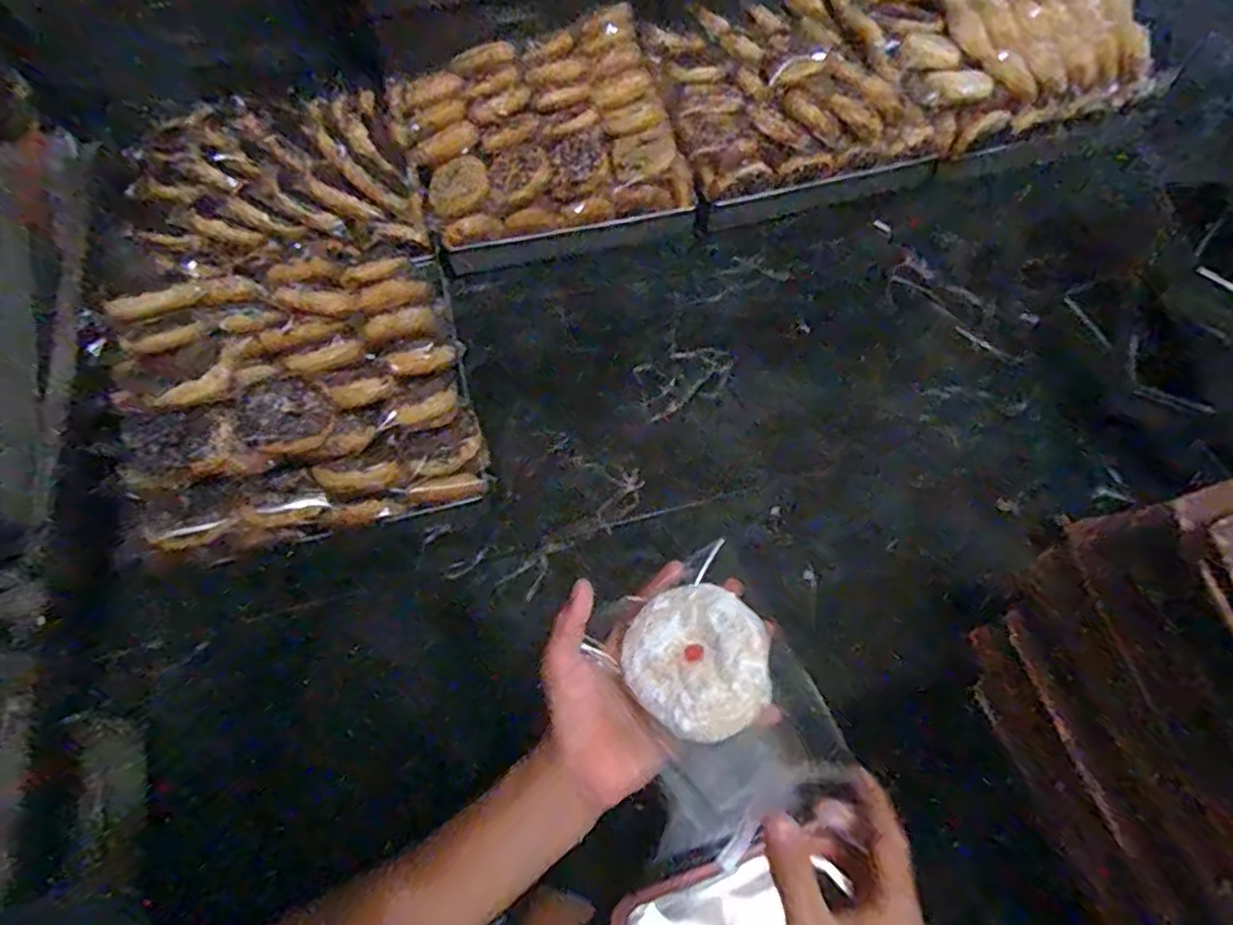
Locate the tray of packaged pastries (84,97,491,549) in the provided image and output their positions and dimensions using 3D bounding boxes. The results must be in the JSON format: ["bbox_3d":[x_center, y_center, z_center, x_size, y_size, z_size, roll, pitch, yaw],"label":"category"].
[{"bbox_3d":[-0.456,-0.264,0.911,0.411,0.145,0.762,-20,64,-9],"label":"tray of packaged pastries"}]

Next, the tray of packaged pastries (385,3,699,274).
[{"bbox_3d":[-0.126,-0.517,1.079,0.408,0.133,0.361,-17,64,-7],"label":"tray of packaged pastries"}]

